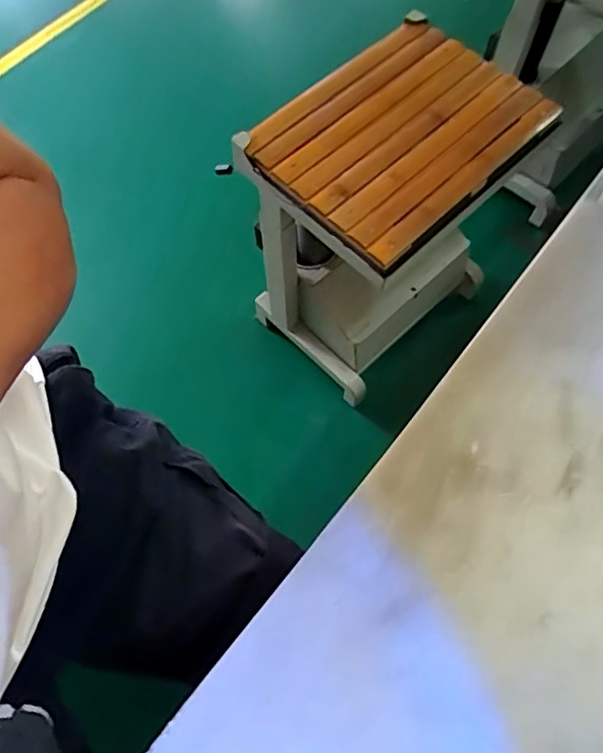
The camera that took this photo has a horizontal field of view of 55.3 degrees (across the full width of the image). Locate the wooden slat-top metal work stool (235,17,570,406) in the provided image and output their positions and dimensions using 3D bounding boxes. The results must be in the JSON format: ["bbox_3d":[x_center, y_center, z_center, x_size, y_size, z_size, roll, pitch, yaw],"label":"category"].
[{"bbox_3d":[0.135,-0.248,0.975,0.374,0.460,0.305,-42,71,-15],"label":"wooden slat-top metal work stool"}]

